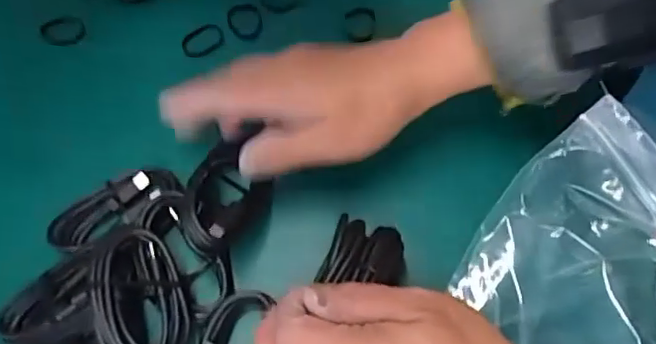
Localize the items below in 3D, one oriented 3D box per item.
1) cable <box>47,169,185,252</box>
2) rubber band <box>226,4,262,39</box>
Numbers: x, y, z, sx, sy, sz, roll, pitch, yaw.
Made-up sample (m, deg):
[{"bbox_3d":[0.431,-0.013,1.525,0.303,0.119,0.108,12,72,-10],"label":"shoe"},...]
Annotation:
[{"bbox_3d":[-0.122,0.020,0.331,0.073,0.022,0.037,-42,72,-16],"label":"cable"},{"bbox_3d":[-0.058,-0.104,0.401,0.024,0.004,0.029,-12,66,-4],"label":"rubber band"}]

